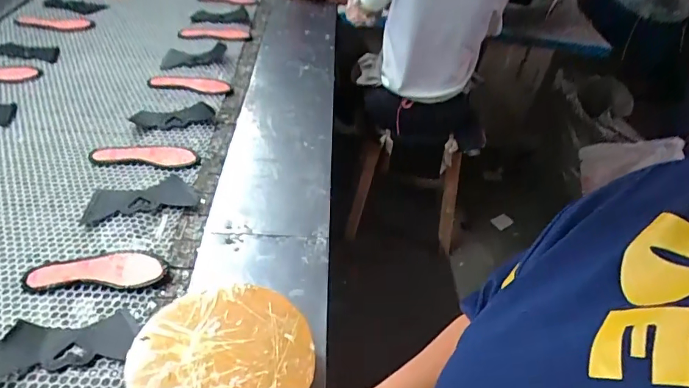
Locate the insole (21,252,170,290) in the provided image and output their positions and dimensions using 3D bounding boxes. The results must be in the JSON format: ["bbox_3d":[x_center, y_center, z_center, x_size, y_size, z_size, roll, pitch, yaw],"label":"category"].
[{"bbox_3d":[-0.435,0.132,0.804,0.220,0.024,0.076,0,43,-7],"label":"insole"}]

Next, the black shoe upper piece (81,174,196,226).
[{"bbox_3d":[-0.425,0.006,0.947,0.212,0.014,0.104,-11,45,-18],"label":"black shoe upper piece"}]

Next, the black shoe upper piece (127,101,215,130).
[{"bbox_3d":[-0.448,-0.211,1.185,0.204,0.016,0.115,-7,44,-15],"label":"black shoe upper piece"}]

